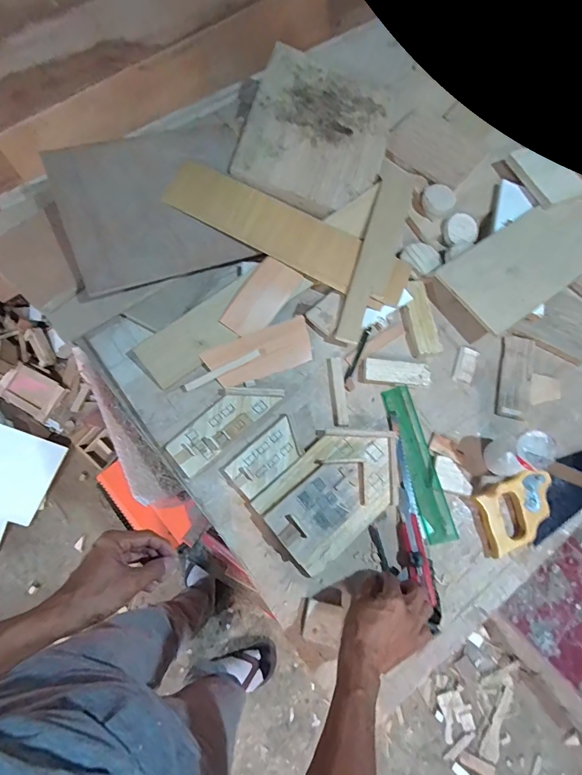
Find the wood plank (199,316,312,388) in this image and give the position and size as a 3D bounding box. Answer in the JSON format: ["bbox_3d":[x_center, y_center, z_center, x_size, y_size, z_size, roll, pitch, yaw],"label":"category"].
[{"bbox_3d":[-0.053,-0.059,0.688,0.185,0.010,0.080,-20,84,-9],"label":"wood plank"}]

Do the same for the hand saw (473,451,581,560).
[{"bbox_3d":[0.480,0.149,0.634,0.409,0.019,0.095,-20,71,-9],"label":"hand saw"}]

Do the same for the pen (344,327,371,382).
[{"bbox_3d":[0.118,-0.060,0.699,0.011,0.011,0.113,24,71,7],"label":"pen"}]

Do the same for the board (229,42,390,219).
[{"bbox_3d":[0.055,-0.503,0.779,0.268,0.035,0.316,19,77,-11],"label":"board"}]

